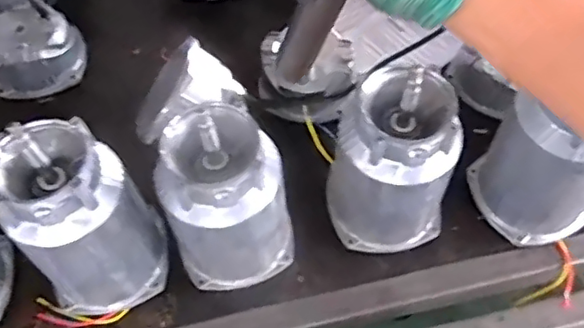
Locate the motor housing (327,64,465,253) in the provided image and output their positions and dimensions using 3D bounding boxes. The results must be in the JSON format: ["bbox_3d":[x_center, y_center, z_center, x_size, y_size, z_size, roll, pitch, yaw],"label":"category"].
[{"bbox_3d":[0.106,0.007,0.617,0.107,0.234,0.106,0,59,1],"label":"motor housing"}]

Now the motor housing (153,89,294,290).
[{"bbox_3d":[-0.064,0.038,0.610,0.127,0.227,0.110,-7,59,-3],"label":"motor housing"}]

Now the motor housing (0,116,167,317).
[{"bbox_3d":[-0.209,0.064,0.596,0.132,0.226,0.115,-30,63,-16],"label":"motor housing"}]

